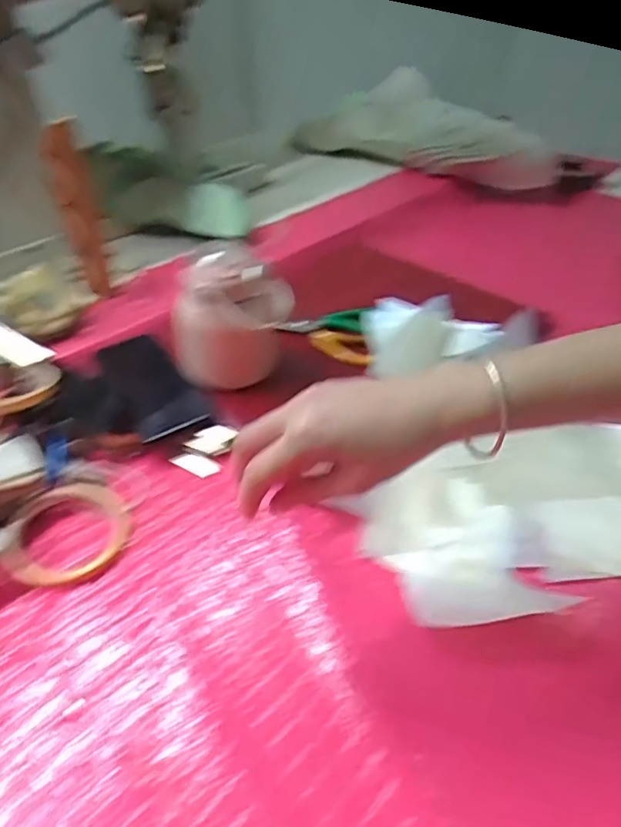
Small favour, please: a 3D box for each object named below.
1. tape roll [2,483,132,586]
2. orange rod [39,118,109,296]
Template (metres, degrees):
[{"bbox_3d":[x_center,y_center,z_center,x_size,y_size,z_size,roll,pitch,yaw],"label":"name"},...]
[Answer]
[{"bbox_3d":[-0.191,0.092,0.473,0.084,0.024,0.094,-6,39,-5],"label":"tape roll"},{"bbox_3d":[-0.257,-0.224,0.650,0.038,0.181,0.041,-15,41,-15],"label":"orange rod"}]

